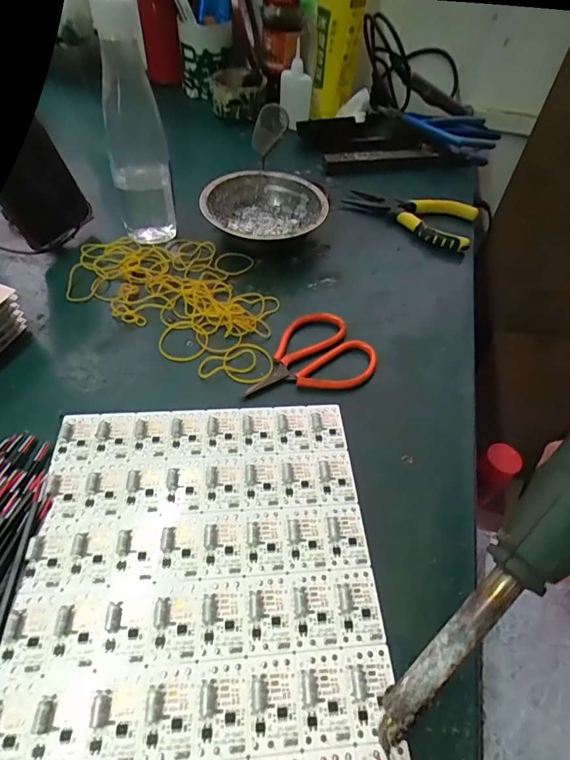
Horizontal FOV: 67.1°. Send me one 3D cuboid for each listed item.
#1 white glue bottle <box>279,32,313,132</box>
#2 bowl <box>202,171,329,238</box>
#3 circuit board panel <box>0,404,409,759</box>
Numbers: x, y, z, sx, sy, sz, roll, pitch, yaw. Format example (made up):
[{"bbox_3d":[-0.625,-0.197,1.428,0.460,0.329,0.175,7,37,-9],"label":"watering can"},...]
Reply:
[{"bbox_3d":[0.017,-0.381,0.563,0.029,0.092,0.054,-13,54,-15],"label":"white glue bottle"},{"bbox_3d":[-0.021,-0.167,0.445,0.121,0.043,0.121,3,52,-4],"label":"bowl"},{"bbox_3d":[-0.048,0.115,0.249,0.197,0.008,0.236,-1,52,-6],"label":"circuit board panel"}]

